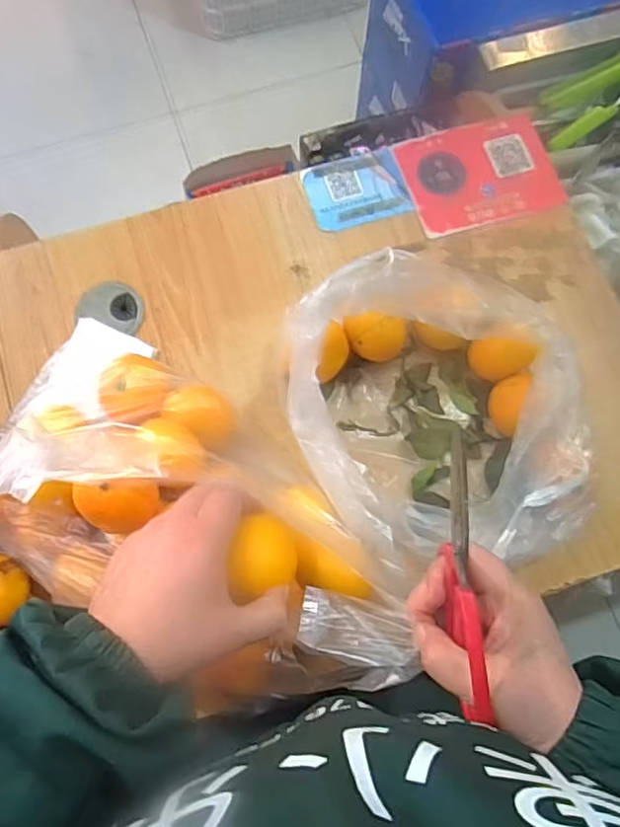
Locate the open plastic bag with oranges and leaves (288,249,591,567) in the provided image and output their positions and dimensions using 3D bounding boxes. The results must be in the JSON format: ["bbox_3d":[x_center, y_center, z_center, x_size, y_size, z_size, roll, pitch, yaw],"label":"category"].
[{"bbox_3d":[0.102,0.000,0.486,0.224,0.131,0.224,-4,76,-3],"label":"open plastic bag with oranges and leaves"}]

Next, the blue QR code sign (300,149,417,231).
[{"bbox_3d":[0.049,-0.234,0.612,0.102,0.004,0.074,-16,79,-3],"label":"blue QR code sign"}]

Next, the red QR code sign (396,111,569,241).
[{"bbox_3d":[0.179,-0.254,0.616,0.154,0.010,0.121,-17,77,-6],"label":"red QR code sign"}]

